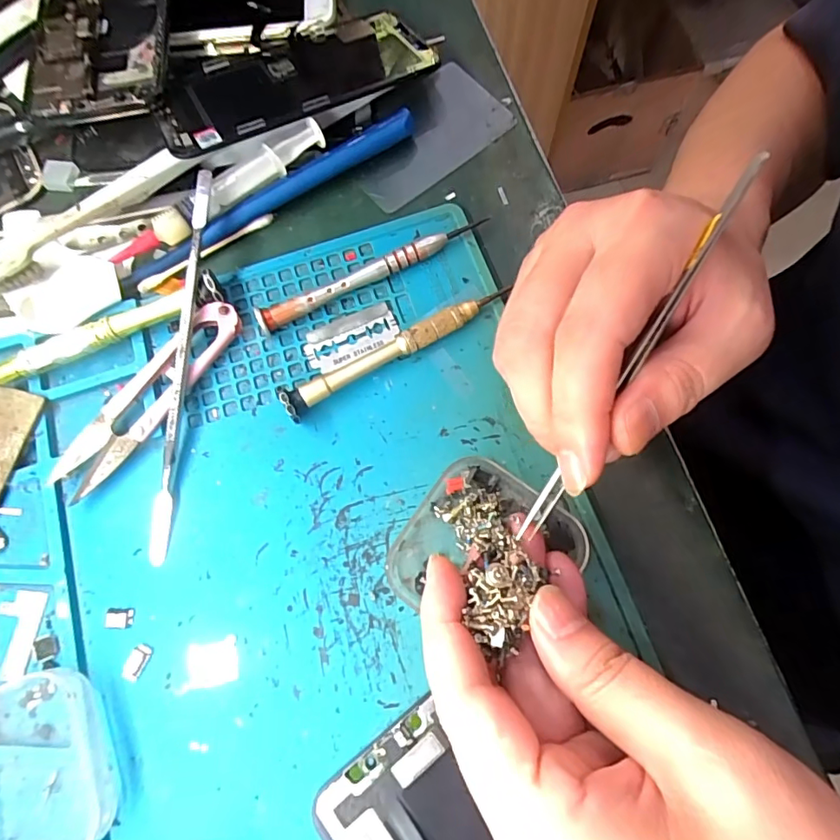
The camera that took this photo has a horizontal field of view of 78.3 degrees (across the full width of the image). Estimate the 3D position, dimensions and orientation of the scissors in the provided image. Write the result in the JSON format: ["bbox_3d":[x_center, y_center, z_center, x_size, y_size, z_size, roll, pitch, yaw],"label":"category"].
[{"bbox_3d":[-0.115,-0.011,0.223,0.021,0.010,0.100,36,78,11],"label":"scissors"}]

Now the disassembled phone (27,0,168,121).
[{"bbox_3d":[-0.166,-0.215,0.270,0.071,0.007,0.146,-9,72,-1],"label":"disassembled phone"}]

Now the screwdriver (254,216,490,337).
[{"bbox_3d":[-0.021,-0.068,0.237,0.113,0.011,0.008,-27,74,-6],"label":"screwdriver"}]

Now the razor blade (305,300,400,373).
[{"bbox_3d":[-0.031,-0.038,0.232,0.042,0.004,0.021,-25,74,-5],"label":"razor blade"}]

